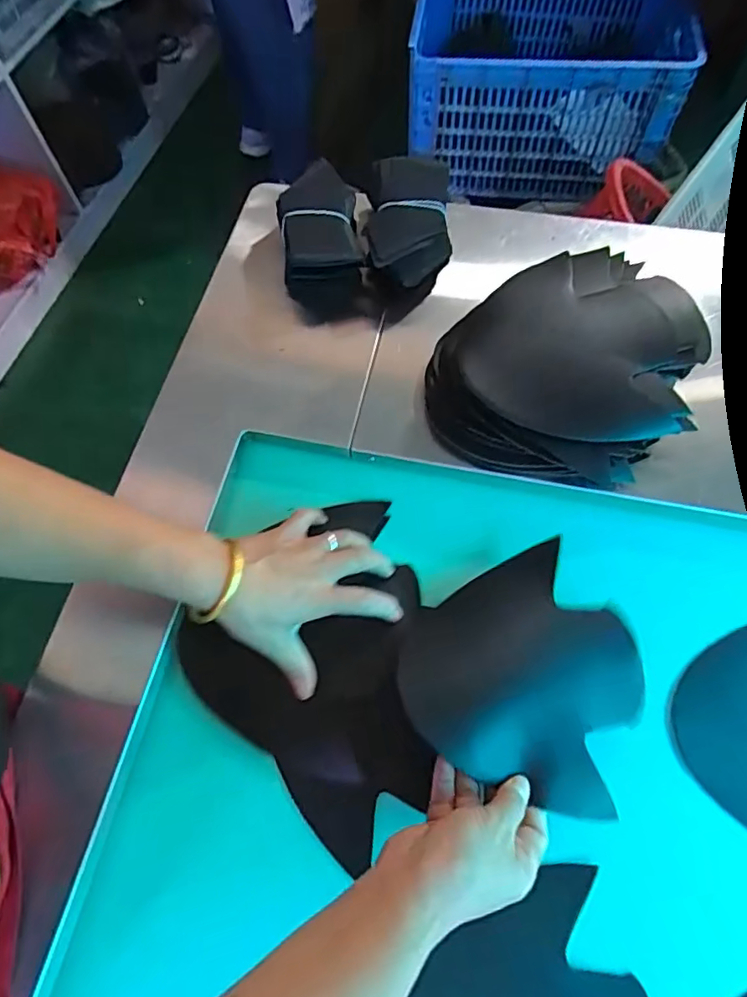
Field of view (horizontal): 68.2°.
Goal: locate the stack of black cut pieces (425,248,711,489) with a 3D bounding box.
[{"bbox_3d":[0.178,-0.135,0.533,0.232,0.072,0.250,13,66,8],"label":"stack of black cut pieces"}]

